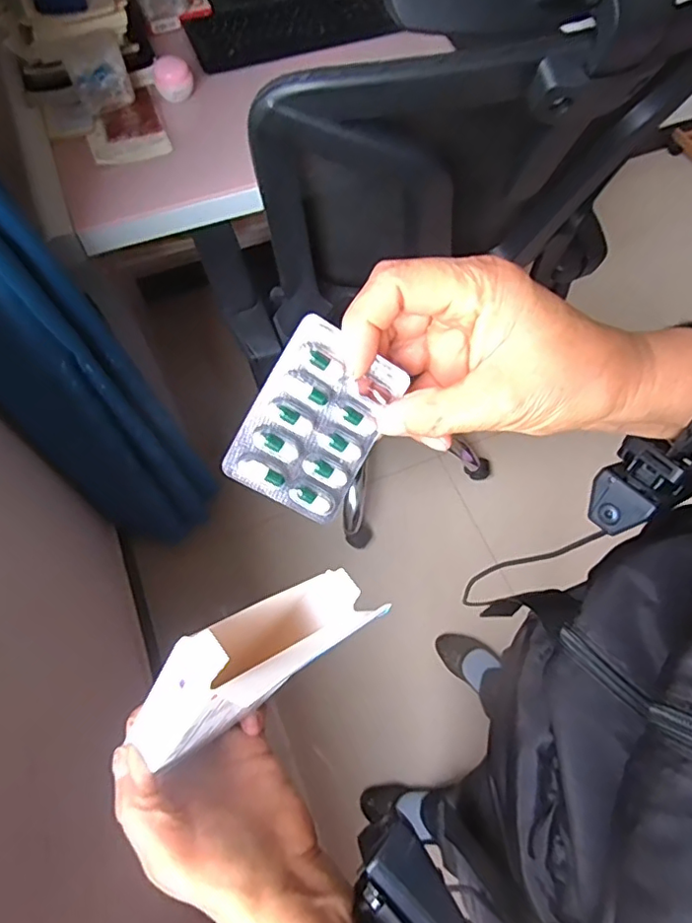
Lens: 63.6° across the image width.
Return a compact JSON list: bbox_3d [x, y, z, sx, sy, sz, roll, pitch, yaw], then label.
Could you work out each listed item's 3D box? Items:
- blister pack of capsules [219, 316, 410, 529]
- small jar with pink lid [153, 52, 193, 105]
[{"bbox_3d":[-0.012,-0.017,0.245,0.055,0.006,0.077,30,89,-16],"label":"blister pack of capsules"},{"bbox_3d":[-0.267,-0.593,0.863,0.057,0.042,0.048,-18,67,-6],"label":"small jar with pink lid"}]

